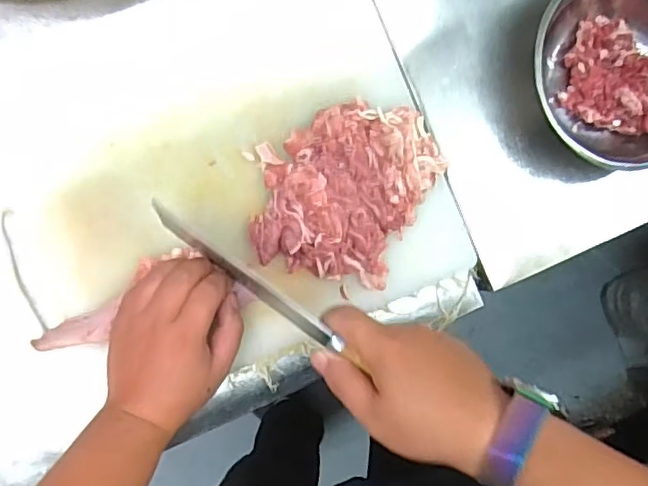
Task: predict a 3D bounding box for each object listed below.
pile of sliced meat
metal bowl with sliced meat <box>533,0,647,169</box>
[{"bbox_3d":[0.020,-0.047,0.504,0.147,0.035,0.152,11,88,-8],"label":"pile of sliced meat"},{"bbox_3d":[0.269,-0.156,0.541,0.163,0.064,0.180,-45,96,-6],"label":"metal bowl with sliced meat"}]

